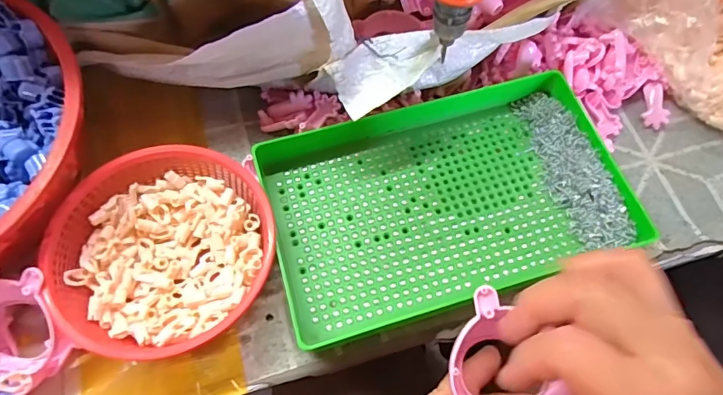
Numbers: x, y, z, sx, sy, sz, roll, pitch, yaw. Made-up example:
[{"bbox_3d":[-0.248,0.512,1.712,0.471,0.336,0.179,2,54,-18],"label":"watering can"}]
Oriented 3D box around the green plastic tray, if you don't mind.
[{"bbox_3d":[0.056,-0.004,0.337,0.241,0.029,0.151,-16,67,-8],"label":"green plastic tray"}]

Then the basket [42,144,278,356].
[{"bbox_3d":[-0.126,0.032,0.310,0.132,0.045,0.129,0,66,-1],"label":"basket"}]

